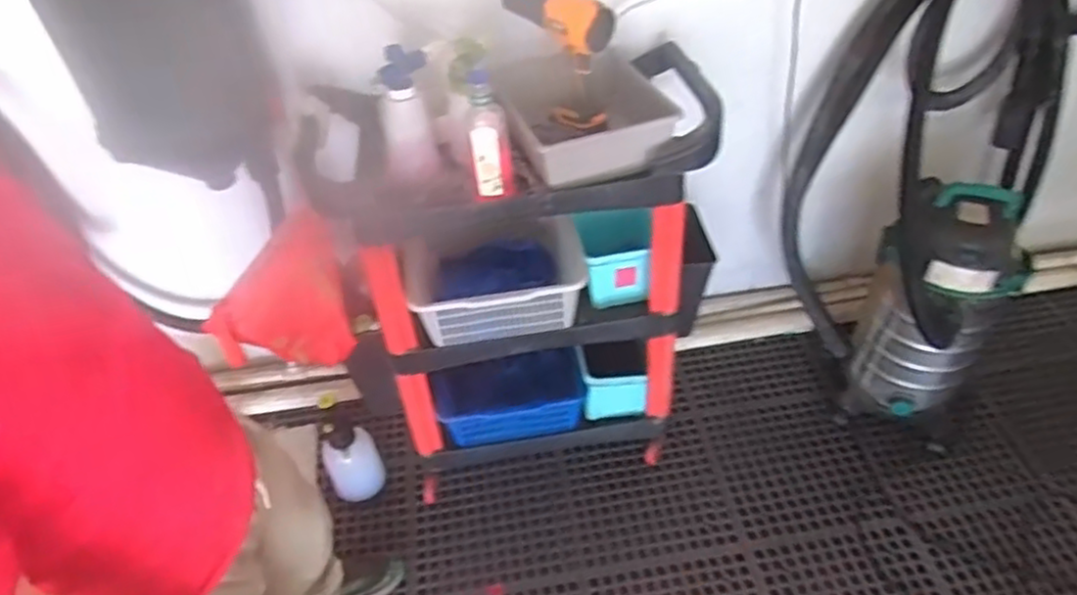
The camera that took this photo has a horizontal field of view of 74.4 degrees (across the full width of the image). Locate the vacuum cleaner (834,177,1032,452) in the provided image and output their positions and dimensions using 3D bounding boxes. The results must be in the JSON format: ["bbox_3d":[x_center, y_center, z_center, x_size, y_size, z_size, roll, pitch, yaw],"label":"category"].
[{"bbox_3d":[0.916,0.069,1.669,0.301,0.658,0.323,21,50,23],"label":"vacuum cleaner"}]

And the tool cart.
[{"bbox_3d":[-0.003,-0.051,1.682,0.791,0.930,0.438,-8,45,-5],"label":"tool cart"}]

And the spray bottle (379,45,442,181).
[{"bbox_3d":[-0.252,-0.348,1.378,0.105,0.233,0.083,-11,45,-8],"label":"spray bottle"}]

